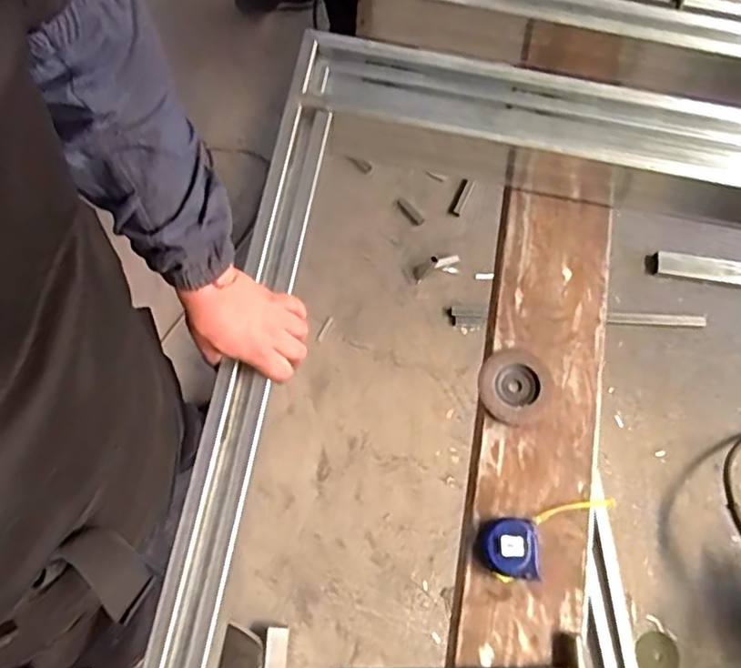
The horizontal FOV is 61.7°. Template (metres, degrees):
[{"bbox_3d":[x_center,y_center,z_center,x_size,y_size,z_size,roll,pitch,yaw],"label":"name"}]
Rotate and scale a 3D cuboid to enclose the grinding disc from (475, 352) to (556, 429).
[{"bbox_3d":[0.183,0.069,0.789,0.090,0.018,0.091,1,73,-2],"label":"grinding disc"}]

